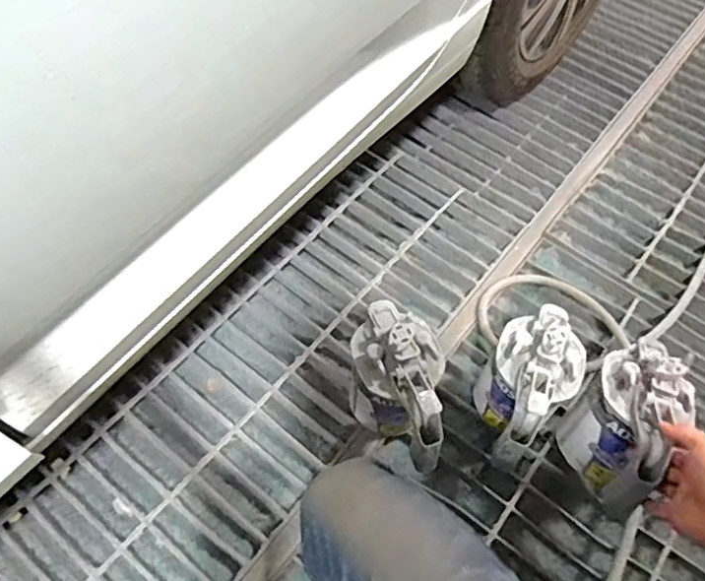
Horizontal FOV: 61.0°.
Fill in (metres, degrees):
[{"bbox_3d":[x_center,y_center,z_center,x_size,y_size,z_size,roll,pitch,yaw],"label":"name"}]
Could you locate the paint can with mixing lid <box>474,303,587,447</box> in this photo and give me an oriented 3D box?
[{"bbox_3d":[0.221,0.121,0.773,0.110,0.164,0.173,33,61,17],"label":"paint can with mixing lid"}]

